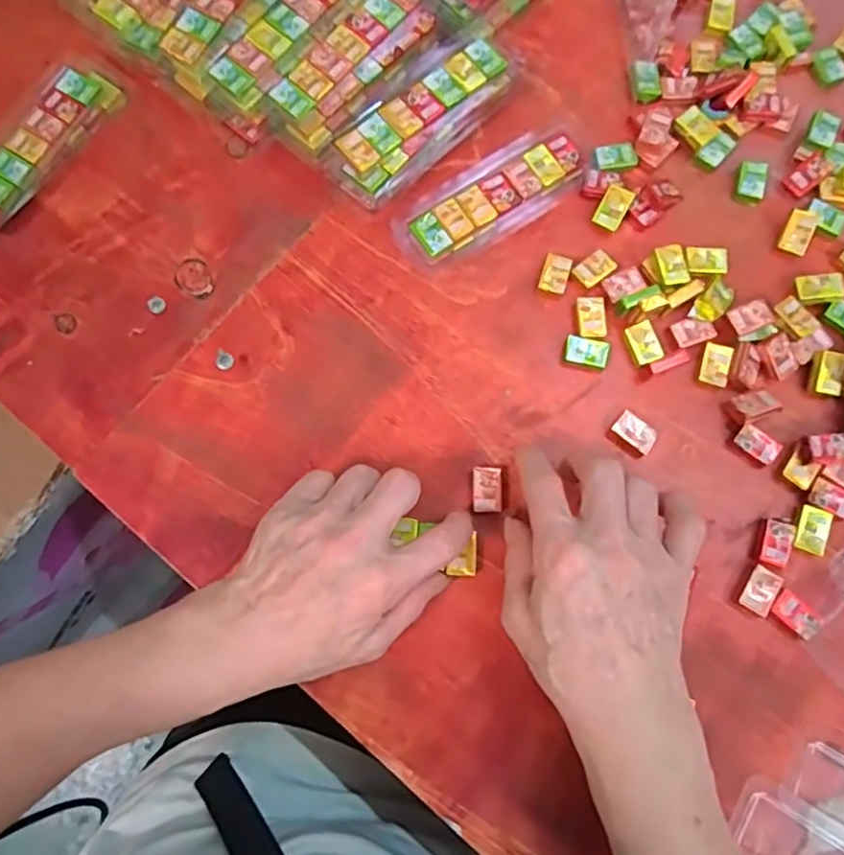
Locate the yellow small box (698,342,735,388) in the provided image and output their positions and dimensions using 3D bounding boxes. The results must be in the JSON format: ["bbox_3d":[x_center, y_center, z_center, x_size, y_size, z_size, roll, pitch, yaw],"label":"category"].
[{"bbox_3d":[0.178,-0.039,0.369,0.017,0.004,0.026,15,79,3],"label":"yellow small box"}]

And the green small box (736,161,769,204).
[{"bbox_3d":[0.214,-0.160,0.399,0.017,0.010,0.026,15,79,4],"label":"green small box"}]

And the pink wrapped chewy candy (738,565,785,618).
[{"bbox_3d":[0.190,0.091,0.344,0.016,0.007,0.025,30,80,6],"label":"pink wrapped chewy candy"}]

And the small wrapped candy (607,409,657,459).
[{"bbox_3d":[0.125,0.004,0.363,0.026,0.008,0.020,40,81,8],"label":"small wrapped candy"}]

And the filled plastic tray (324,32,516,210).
[{"bbox_3d":[0.002,-0.195,0.391,0.131,0.037,0.041,-40,81,-7],"label":"filled plastic tray"}]

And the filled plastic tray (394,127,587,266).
[{"bbox_3d":[0.049,-0.150,0.391,0.131,0.017,0.048,-30,80,-6],"label":"filled plastic tray"}]

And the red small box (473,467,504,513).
[{"bbox_3d":[0.038,0.036,0.355,0.017,0.007,0.026,2,78,1],"label":"red small box"}]

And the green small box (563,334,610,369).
[{"bbox_3d":[0.100,-0.045,0.373,0.026,0.008,0.016,12,78,3],"label":"green small box"}]

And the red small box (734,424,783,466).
[{"bbox_3d":[0.198,0.010,0.361,0.026,0.008,0.015,36,81,7],"label":"red small box"}]

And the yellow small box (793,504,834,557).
[{"bbox_3d":[0.223,0.059,0.350,0.018,0.004,0.026,19,79,4],"label":"yellow small box"}]

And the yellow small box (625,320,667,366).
[{"bbox_3d":[0.135,-0.051,0.372,0.018,0.004,0.025,-21,79,-4],"label":"yellow small box"}]

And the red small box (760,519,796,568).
[{"bbox_3d":[0.201,0.066,0.349,0.016,0.005,0.025,21,79,5],"label":"red small box"}]

